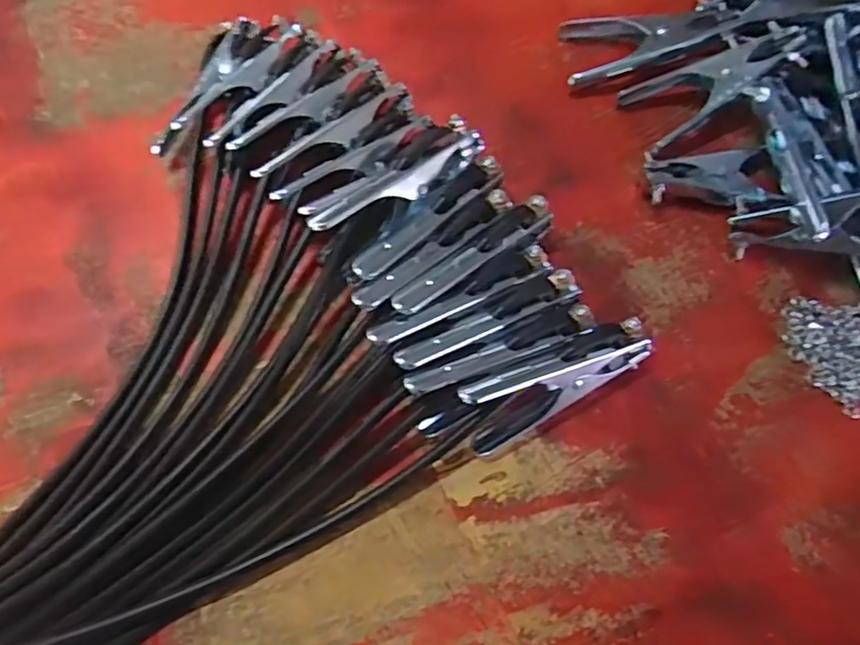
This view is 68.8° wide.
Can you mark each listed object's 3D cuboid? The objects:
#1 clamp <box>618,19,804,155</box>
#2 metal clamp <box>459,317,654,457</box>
[{"bbox_3d":[0.217,-0.182,0.476,0.126,0.015,0.060,-29,63,14],"label":"clamp"},{"bbox_3d":[0.078,0.043,0.422,0.151,0.050,0.044,-25,75,-7],"label":"metal clamp"}]

